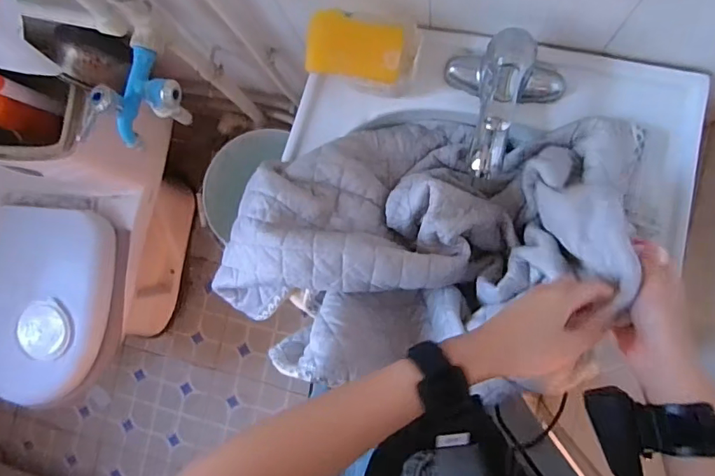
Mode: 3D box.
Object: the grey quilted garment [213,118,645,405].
[{"bbox_3d":[0.079,-0.006,0.535,0.448,0.162,0.289,4,87,8],"label":"grey quilted garment"}]

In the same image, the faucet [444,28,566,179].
[{"bbox_3d":[0.163,-0.140,0.529,0.132,0.099,0.146,5,87,8],"label":"faucet"}]

